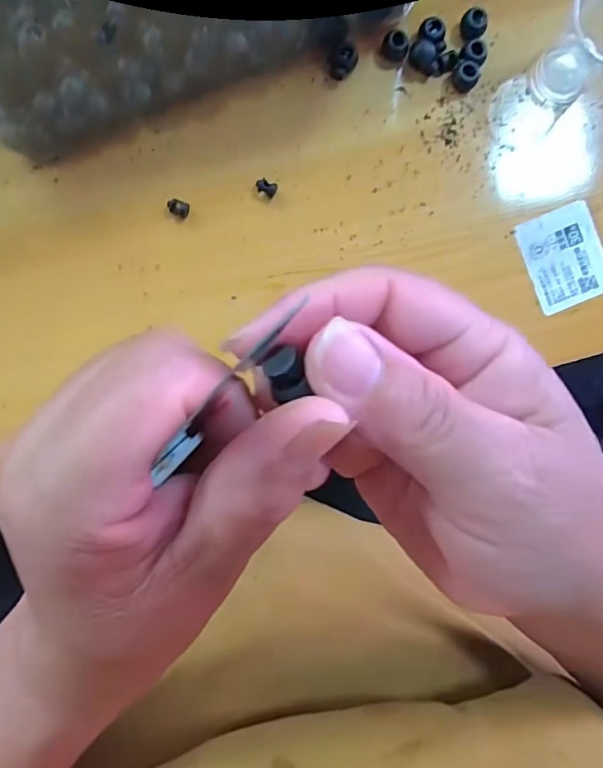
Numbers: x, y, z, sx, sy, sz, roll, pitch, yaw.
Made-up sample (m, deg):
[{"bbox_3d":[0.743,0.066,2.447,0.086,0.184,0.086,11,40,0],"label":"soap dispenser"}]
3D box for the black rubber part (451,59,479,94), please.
[{"bbox_3d":[0.099,-0.185,0.295,0.015,0.014,0.013,19,91,-2],"label":"black rubber part"}]

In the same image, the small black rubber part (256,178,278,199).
[{"bbox_3d":[-0.021,-0.119,0.297,0.012,0.008,0.009,22,91,-2],"label":"small black rubber part"}]

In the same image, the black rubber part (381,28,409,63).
[{"bbox_3d":[0.056,-0.200,0.292,0.014,0.013,0.013,0,91,-2],"label":"black rubber part"}]

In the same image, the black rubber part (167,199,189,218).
[{"bbox_3d":[-0.074,-0.106,0.296,0.012,0.006,0.009,23,91,-2],"label":"black rubber part"}]

